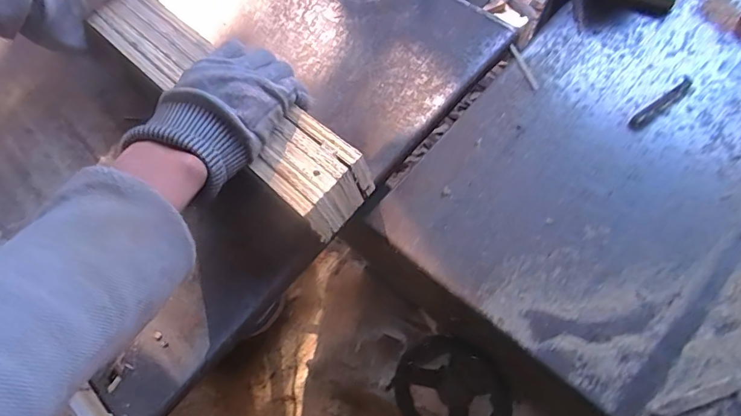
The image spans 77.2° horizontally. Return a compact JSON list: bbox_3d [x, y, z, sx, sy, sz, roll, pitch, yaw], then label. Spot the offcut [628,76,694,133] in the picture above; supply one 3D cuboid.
[{"bbox_3d":[0.253,-0.090,0.404,0.066,0.007,0.013,-38,65,-2],"label":"offcut"}]

